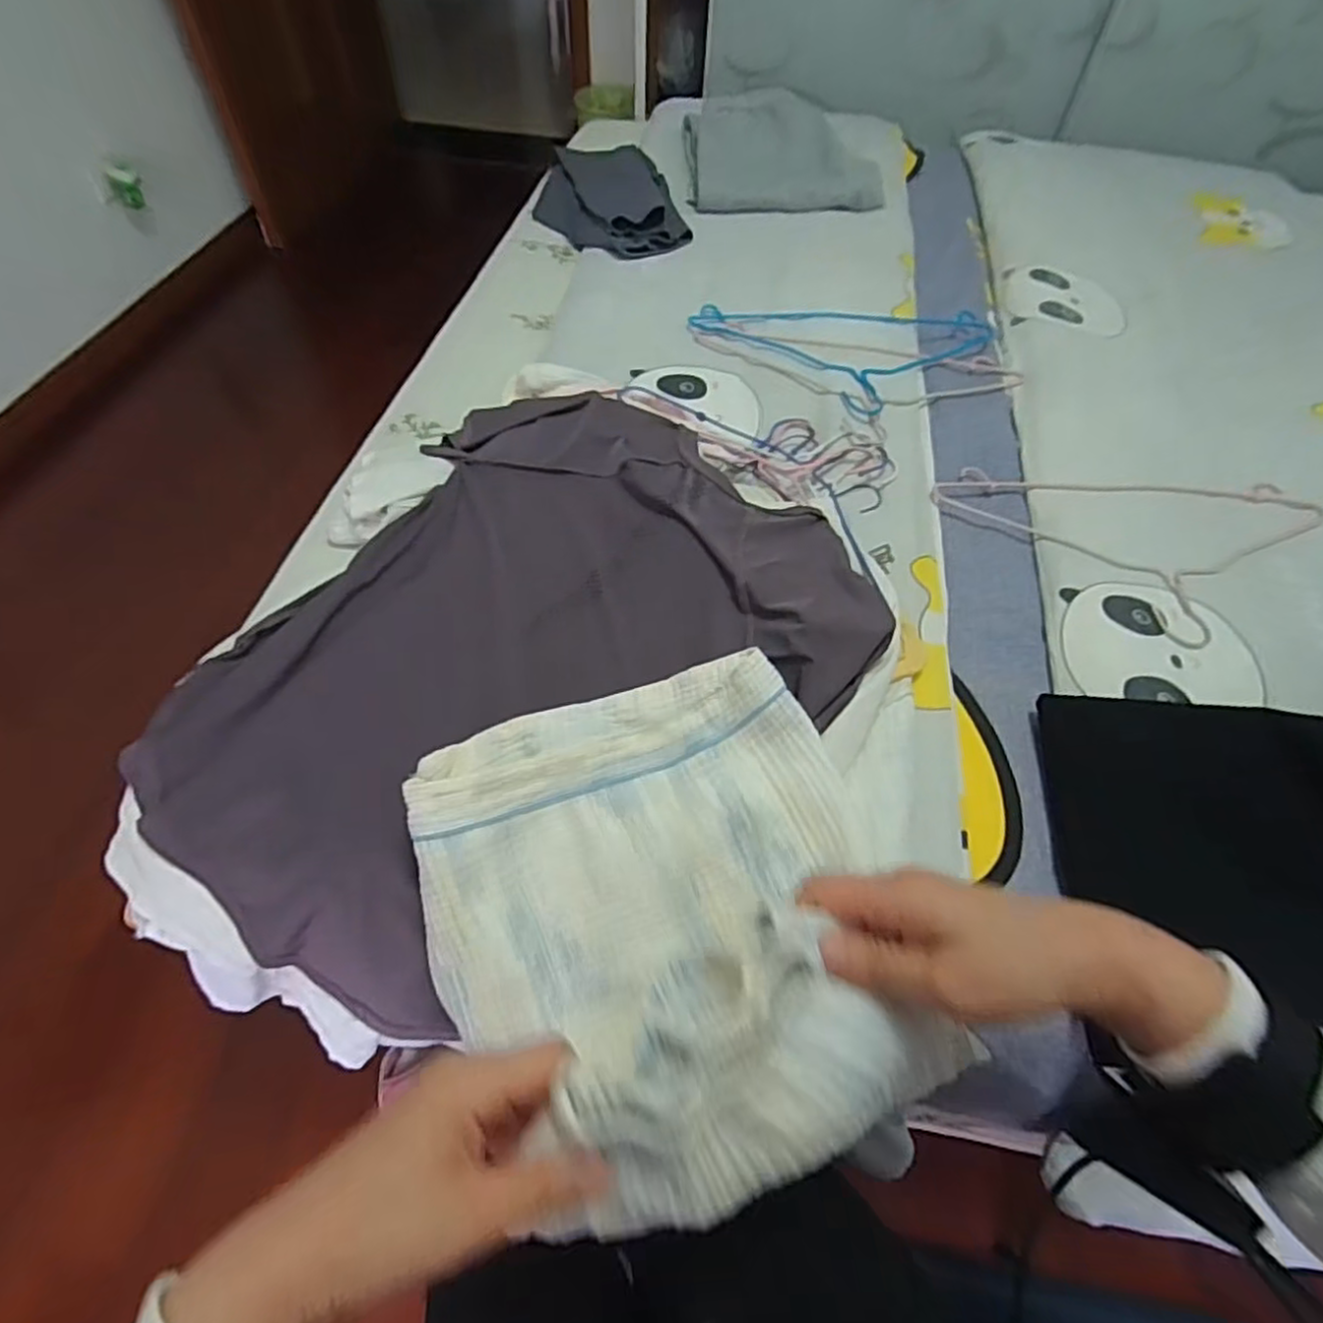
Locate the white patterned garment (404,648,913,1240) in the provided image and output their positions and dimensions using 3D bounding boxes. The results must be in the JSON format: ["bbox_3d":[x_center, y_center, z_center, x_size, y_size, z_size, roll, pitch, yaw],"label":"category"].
[{"bbox_3d":[-0.003,0.125,0.392,0.257,0.164,0.283,-12,58,-11],"label":"white patterned garment"}]

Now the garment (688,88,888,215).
[{"bbox_3d":[0.179,-0.784,1.056,0.276,0.050,0.309,1,57,-2],"label":"garment"}]

